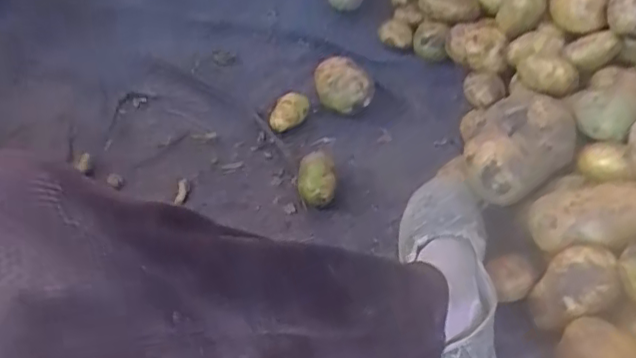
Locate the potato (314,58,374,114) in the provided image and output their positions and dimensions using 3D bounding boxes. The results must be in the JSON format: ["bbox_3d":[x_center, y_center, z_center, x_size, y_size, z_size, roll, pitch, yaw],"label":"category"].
[{"bbox_3d":[0.039,-0.129,0.885,0.081,0.059,0.090,-6,44,0],"label":"potato"}]

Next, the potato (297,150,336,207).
[{"bbox_3d":[-0.001,0.004,0.749,0.045,0.049,0.062,-3,44,2],"label":"potato"}]

